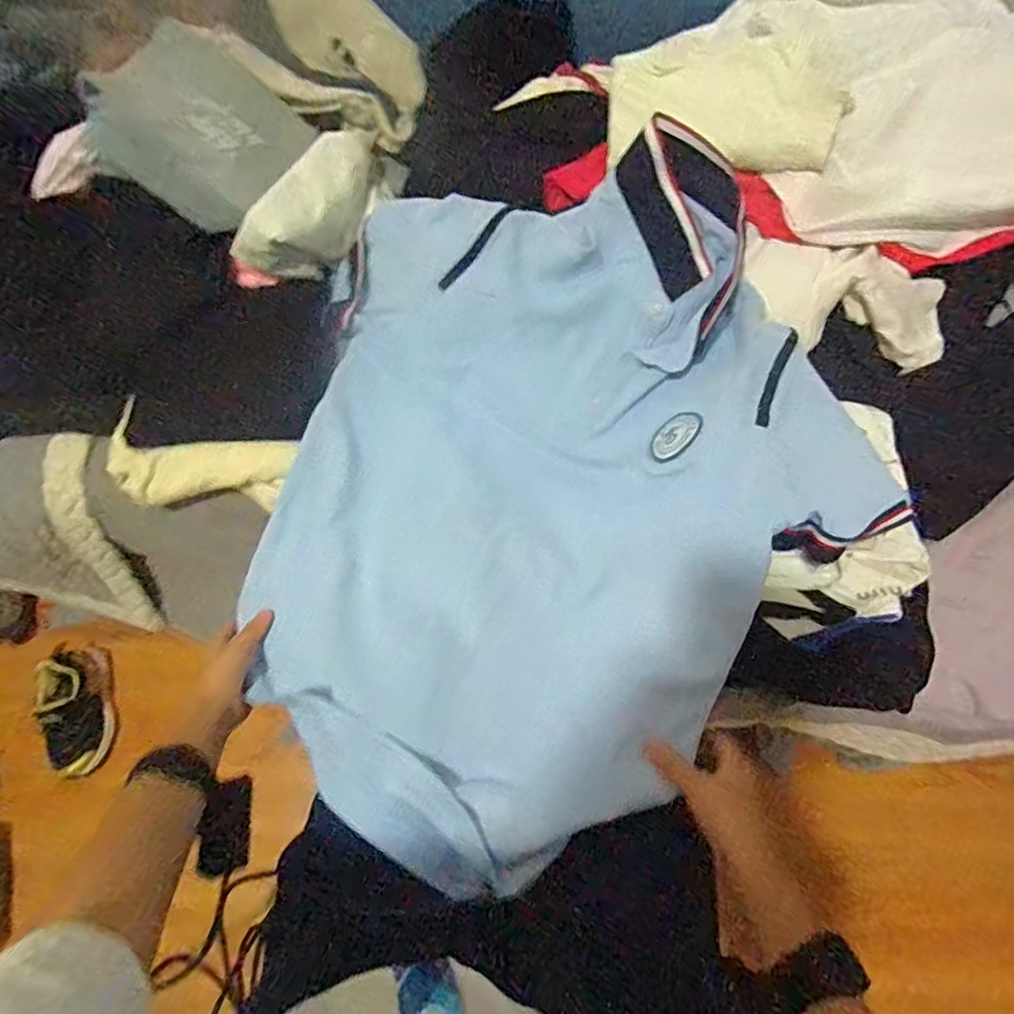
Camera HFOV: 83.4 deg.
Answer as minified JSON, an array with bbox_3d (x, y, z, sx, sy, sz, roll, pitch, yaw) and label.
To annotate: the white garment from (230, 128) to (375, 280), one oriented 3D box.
[{"bbox_3d":[-0.197,-0.319,0.614,0.076,0.079,0.193,32,72,14],"label":"white garment"}]

